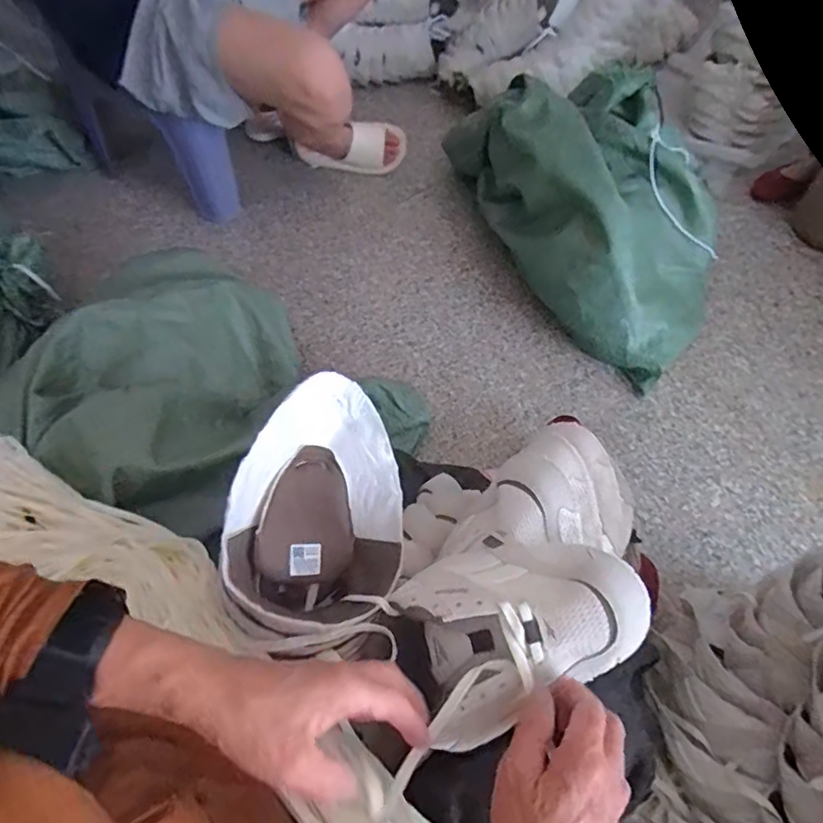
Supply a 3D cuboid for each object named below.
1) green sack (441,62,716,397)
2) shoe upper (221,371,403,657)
[{"bbox_3d":[0.387,-0.423,1.103,0.358,0.276,0.644,-23,63,-14],"label":"green sack"},{"bbox_3d":[-0.093,0.083,0.476,0.160,0.095,0.210,-8,84,-31],"label":"shoe upper"}]

